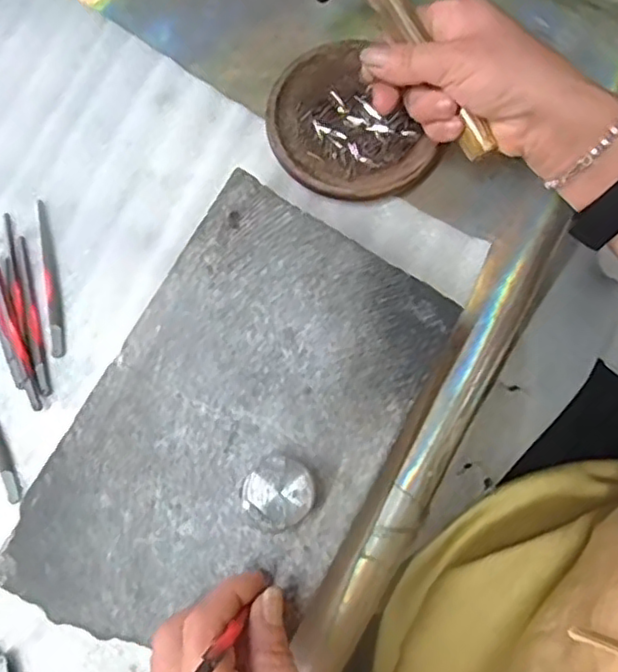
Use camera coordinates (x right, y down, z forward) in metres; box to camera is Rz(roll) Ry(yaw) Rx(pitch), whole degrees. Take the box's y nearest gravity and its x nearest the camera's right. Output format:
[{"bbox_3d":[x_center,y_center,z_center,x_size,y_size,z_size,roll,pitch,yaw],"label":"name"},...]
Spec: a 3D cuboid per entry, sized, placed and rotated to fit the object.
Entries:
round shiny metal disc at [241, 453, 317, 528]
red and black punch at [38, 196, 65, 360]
[{"bbox_3d":[-0.015,0.078,0.317,0.034,0.020,0.033,0,78,-2],"label":"round shiny metal disc"},{"bbox_3d":[-0.163,-0.037,0.399,0.009,0.004,0.101,-11,78,-4],"label":"red and black punch"}]

